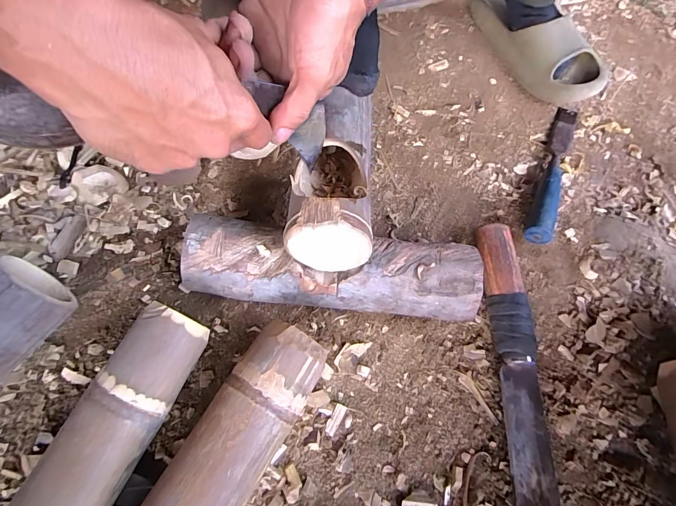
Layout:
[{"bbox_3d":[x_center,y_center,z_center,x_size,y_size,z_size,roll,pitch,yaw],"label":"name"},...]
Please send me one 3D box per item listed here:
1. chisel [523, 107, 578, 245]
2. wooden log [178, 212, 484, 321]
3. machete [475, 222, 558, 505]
[{"bbox_3d":[0.255,-0.103,0.427,0.025,0.032,0.222,23,67,9],"label":"chisel"},{"bbox_3d":[-0.005,0.017,0.350,0.270,0.060,0.070,5,65,1],"label":"wooden log"},{"bbox_3d":[0.162,0.131,0.317,0.041,0.029,0.335,2,65,-1],"label":"machete"}]

